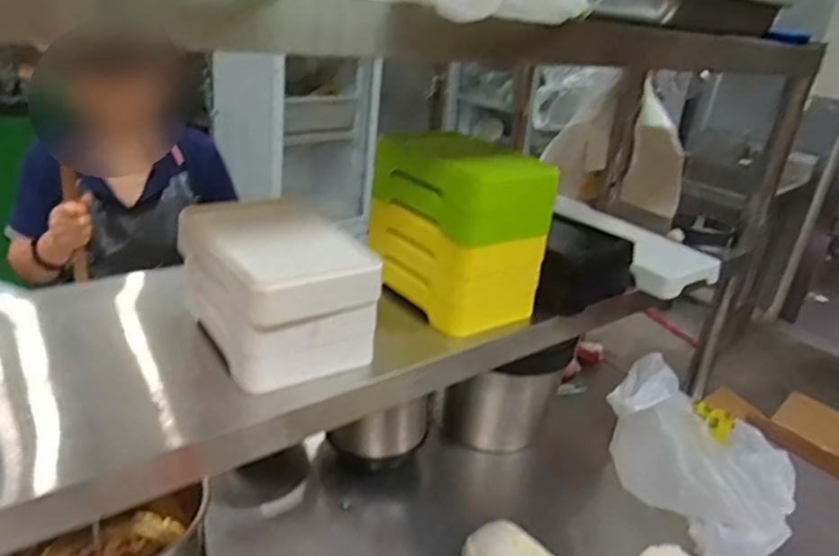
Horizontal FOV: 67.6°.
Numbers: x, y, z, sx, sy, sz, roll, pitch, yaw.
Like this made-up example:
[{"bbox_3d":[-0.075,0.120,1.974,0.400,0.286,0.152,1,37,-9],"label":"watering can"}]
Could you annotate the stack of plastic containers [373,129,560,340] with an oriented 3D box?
[{"bbox_3d":[0.040,-0.058,0.655,0.111,0.154,0.155,-13,32,-36],"label":"stack of plastic containers"}]

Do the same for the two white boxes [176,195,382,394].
[{"bbox_3d":[-0.122,0.005,0.538,0.109,0.101,0.143,-13,32,-37],"label":"two white boxes"}]

